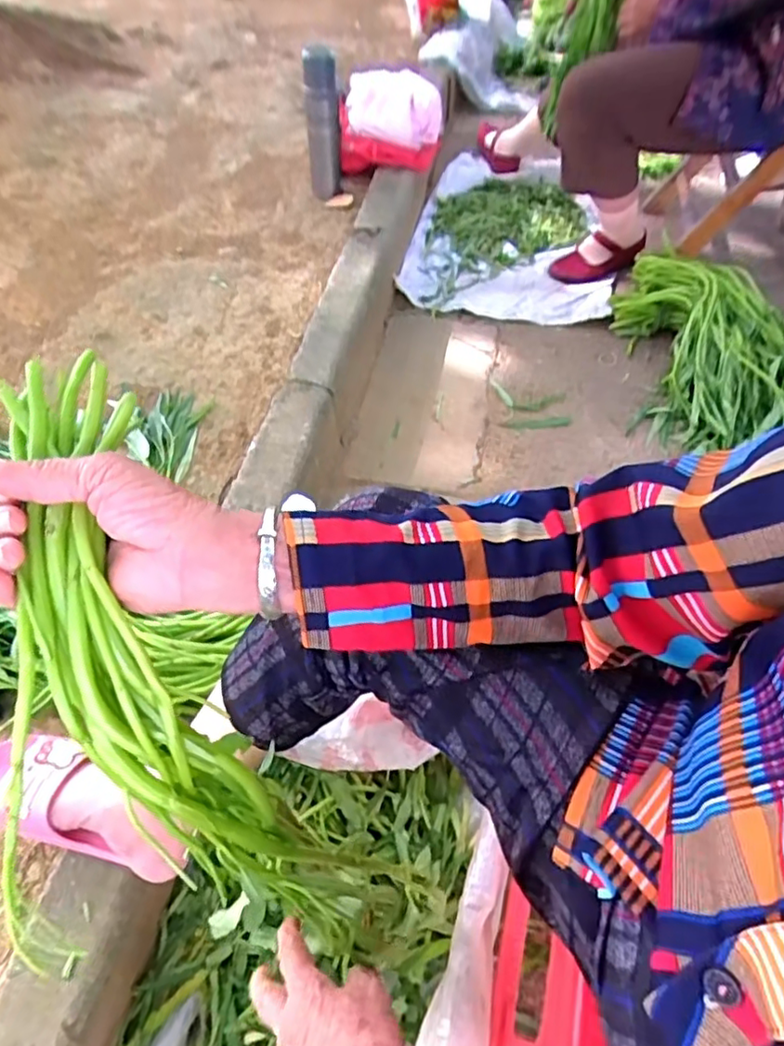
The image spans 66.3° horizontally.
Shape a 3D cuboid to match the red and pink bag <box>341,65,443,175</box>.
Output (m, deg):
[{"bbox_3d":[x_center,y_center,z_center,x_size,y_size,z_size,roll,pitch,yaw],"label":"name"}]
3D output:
[{"bbox_3d":[-0.003,-0.938,1.402,0.228,0.170,0.162,0,54,1],"label":"red and pink bag"}]

